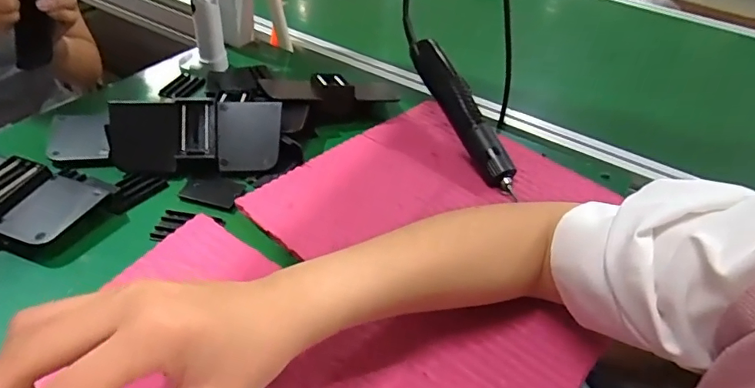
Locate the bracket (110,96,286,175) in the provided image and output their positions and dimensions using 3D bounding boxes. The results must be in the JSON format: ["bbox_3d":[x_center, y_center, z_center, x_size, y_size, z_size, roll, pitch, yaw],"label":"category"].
[{"bbox_3d":[-0.181,-0.060,0.496,0.165,0.024,0.080,-6,81,-7],"label":"bracket"}]

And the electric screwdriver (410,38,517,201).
[{"bbox_3d":[0.094,-0.092,0.554,0.030,0.035,0.210,-17,64,-20],"label":"electric screwdriver"}]

